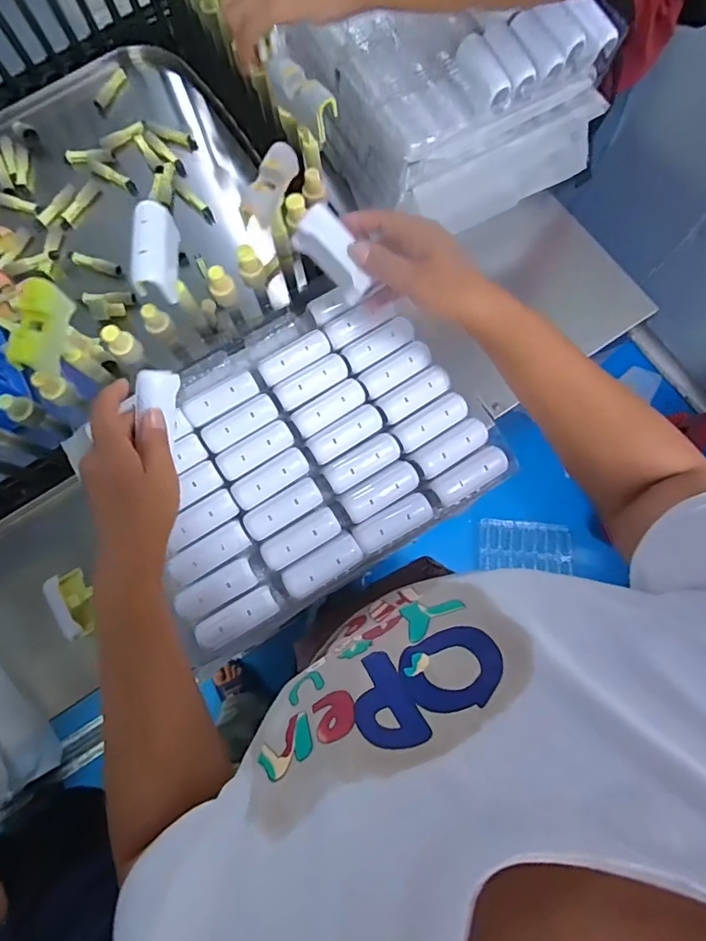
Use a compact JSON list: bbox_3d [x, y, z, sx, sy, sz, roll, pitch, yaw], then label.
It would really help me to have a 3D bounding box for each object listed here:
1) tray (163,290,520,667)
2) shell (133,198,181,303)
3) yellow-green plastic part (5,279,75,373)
[{"bbox_3d":[-0.059,-0.022,0.483,0.342,0.041,0.272,-31,79,-6],"label":"tray"},{"bbox_3d":[-0.171,-0.190,0.421,0.026,0.038,0.074,-1,77,1],"label":"shell"},{"bbox_3d":[-0.264,-0.120,0.416,0.018,0.047,0.075,10,78,3],"label":"yellow-green plastic part"}]

